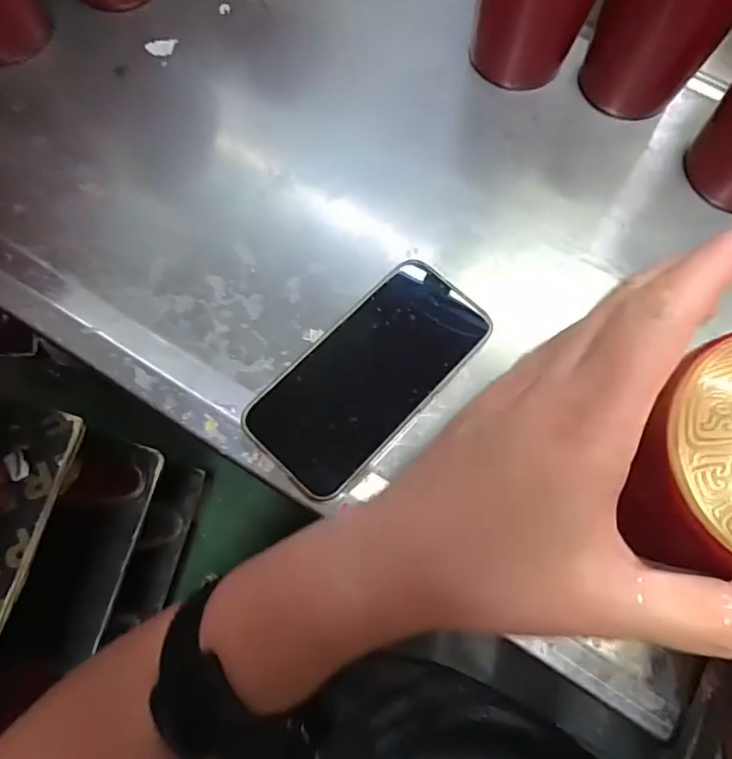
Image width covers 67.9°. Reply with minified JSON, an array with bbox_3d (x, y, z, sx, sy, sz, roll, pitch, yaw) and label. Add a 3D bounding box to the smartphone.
[{"bbox_3d":[0.003,-0.005,0.328,0.076,0.007,0.154,41,74,15],"label":"smartphone"}]

